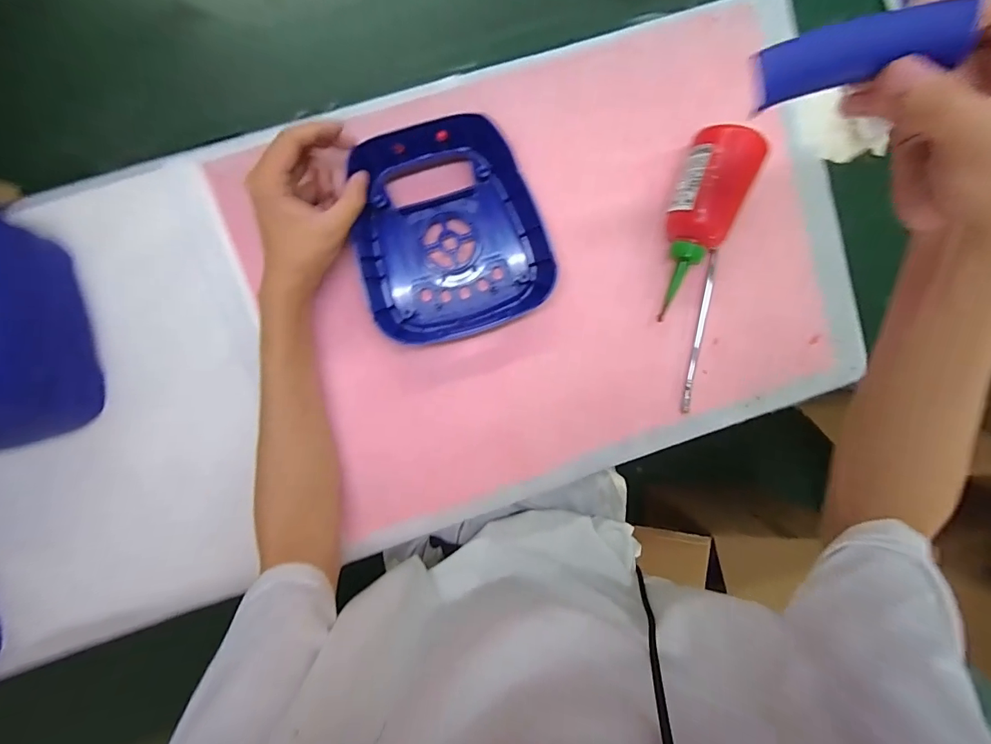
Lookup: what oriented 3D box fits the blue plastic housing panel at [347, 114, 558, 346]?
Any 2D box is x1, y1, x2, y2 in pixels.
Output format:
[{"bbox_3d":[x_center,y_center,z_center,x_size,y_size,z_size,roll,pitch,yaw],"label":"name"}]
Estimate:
[{"bbox_3d":[-0.045,-0.122,0.398,0.166,0.041,0.178,-22,97,0],"label":"blue plastic housing panel"}]

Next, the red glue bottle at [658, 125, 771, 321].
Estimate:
[{"bbox_3d":[0.185,-0.137,0.411,0.062,0.058,0.164,19,95,-7],"label":"red glue bottle"}]

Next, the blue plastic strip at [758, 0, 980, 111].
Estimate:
[{"bbox_3d":[0.166,-0.146,0.202,0.078,0.005,0.025,-4,119,22],"label":"blue plastic strip"}]

